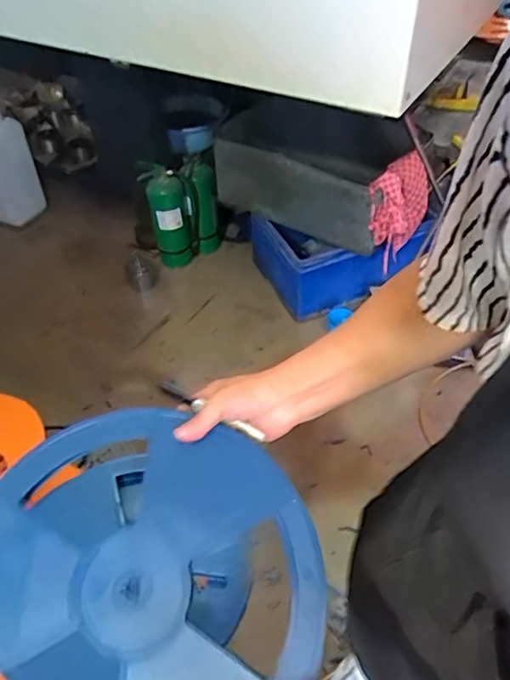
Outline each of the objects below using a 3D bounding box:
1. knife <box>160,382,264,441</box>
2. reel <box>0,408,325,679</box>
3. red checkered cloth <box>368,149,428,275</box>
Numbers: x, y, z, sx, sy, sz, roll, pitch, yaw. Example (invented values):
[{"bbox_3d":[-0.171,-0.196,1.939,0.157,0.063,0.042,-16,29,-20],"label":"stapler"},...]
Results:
[{"bbox_3d":[-0.043,0.073,0.530,0.115,0.014,0.010,27,51,2],"label":"knife"},{"bbox_3d":[-0.103,0.212,0.464,0.309,0.024,0.298,-3,61,-2],"label":"reel"},{"bbox_3d":[0.395,-0.356,1.489,0.096,0.262,0.190,30,55,29],"label":"red checkered cloth"}]

